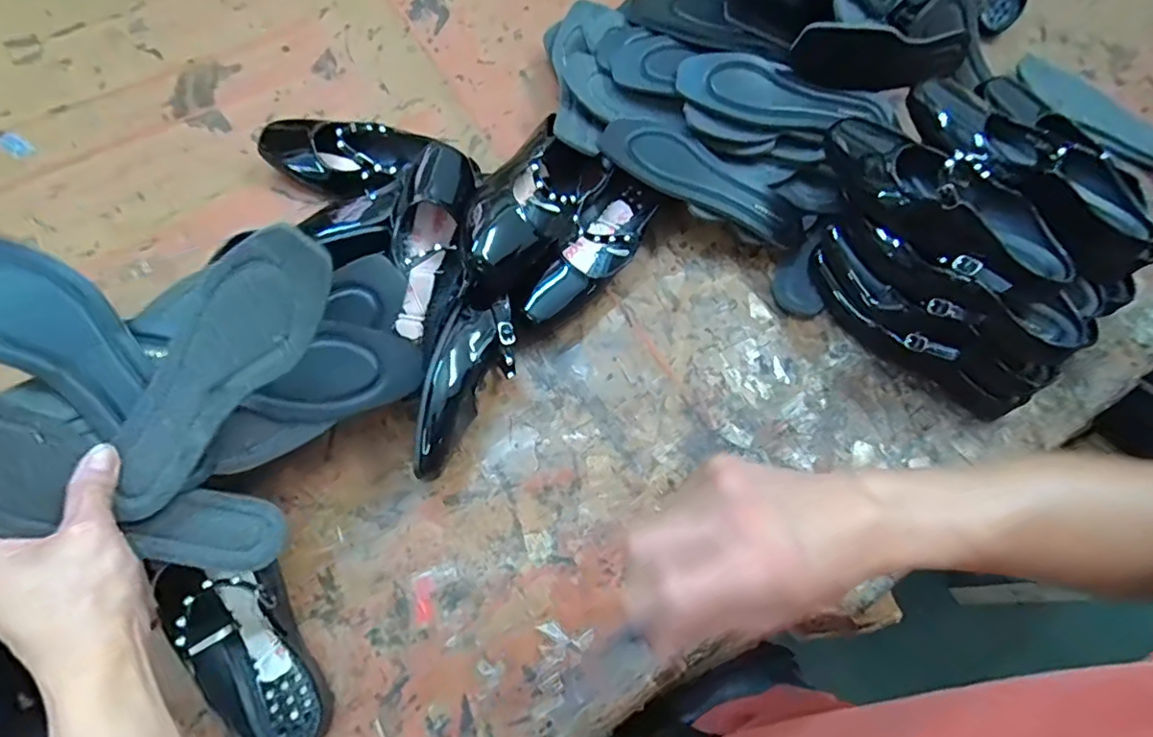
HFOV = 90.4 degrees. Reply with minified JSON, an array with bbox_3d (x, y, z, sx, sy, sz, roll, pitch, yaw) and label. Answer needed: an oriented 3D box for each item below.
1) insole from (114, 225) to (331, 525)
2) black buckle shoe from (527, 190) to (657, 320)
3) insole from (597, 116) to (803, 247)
[{"bbox_3d":[-0.230,-0.002,0.367,0.062,0.033,0.208,42,100,14],"label":"insole"},{"bbox_3d":[0.017,-0.117,0.562,0.069,0.048,0.198,38,71,12],"label":"black buckle shoe"},{"bbox_3d":[0.125,-0.187,0.577,0.218,0.029,0.064,30,75,6],"label":"insole"}]

